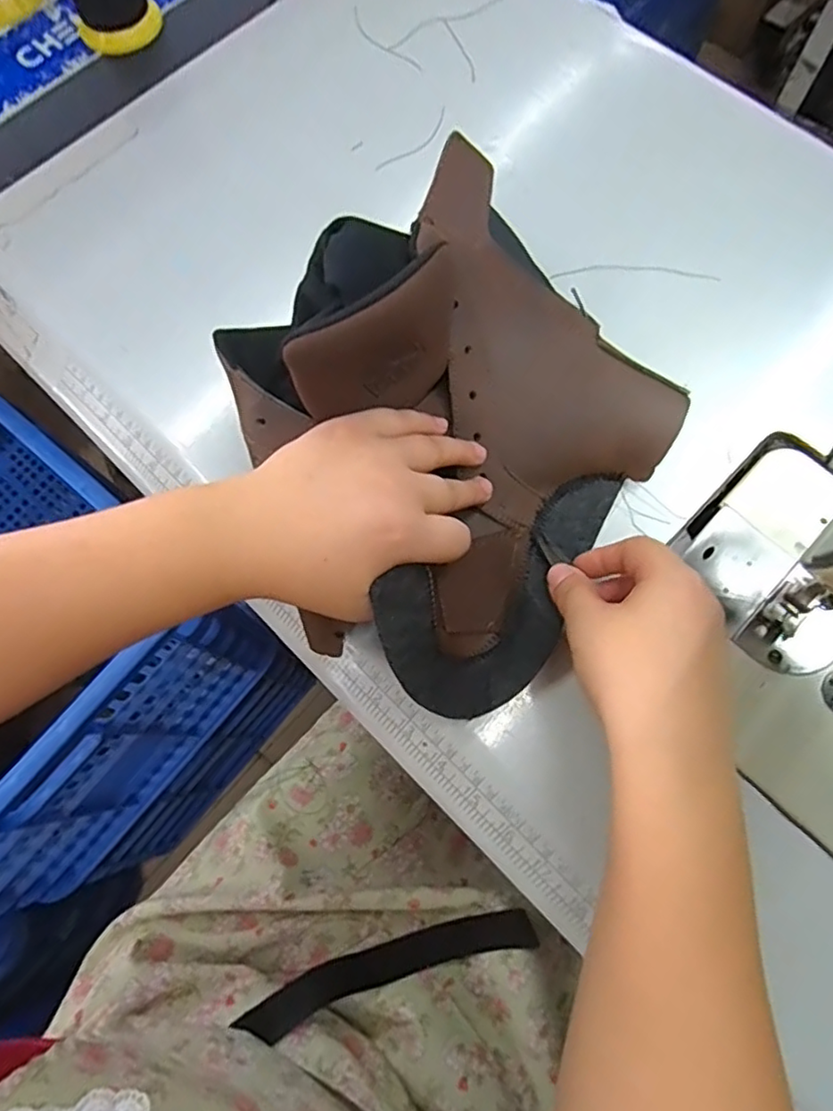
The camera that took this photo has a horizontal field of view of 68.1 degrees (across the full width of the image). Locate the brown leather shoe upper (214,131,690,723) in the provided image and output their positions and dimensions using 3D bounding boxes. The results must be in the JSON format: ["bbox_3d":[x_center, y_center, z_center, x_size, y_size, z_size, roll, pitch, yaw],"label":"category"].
[{"bbox_3d":[0.016,-0.070,0.321,0.228,0.126,0.222,42,78,13],"label":"brown leather shoe upper"}]

